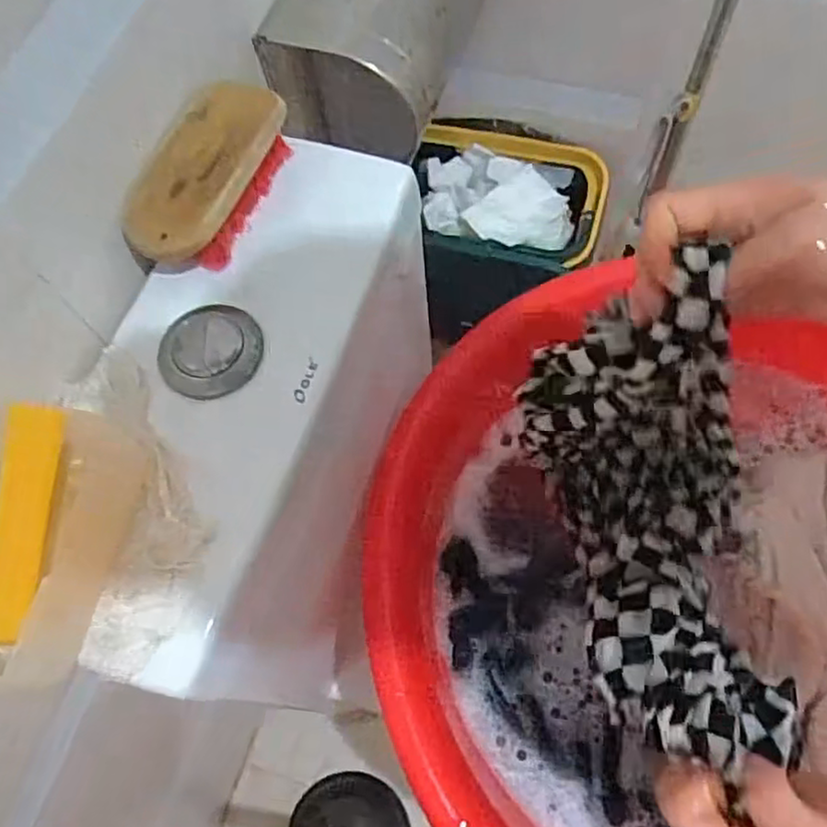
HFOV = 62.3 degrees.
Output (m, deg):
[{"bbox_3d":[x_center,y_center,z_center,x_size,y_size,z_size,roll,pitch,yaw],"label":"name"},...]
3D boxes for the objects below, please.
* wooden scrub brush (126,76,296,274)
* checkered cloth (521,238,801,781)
[{"bbox_3d":[-0.121,-0.140,0.411,0.065,0.039,0.129,15,68,10],"label":"wooden scrub brush"},{"bbox_3d":[0.132,0.064,0.349,0.097,0.201,0.201,-10,63,-3],"label":"checkered cloth"}]

